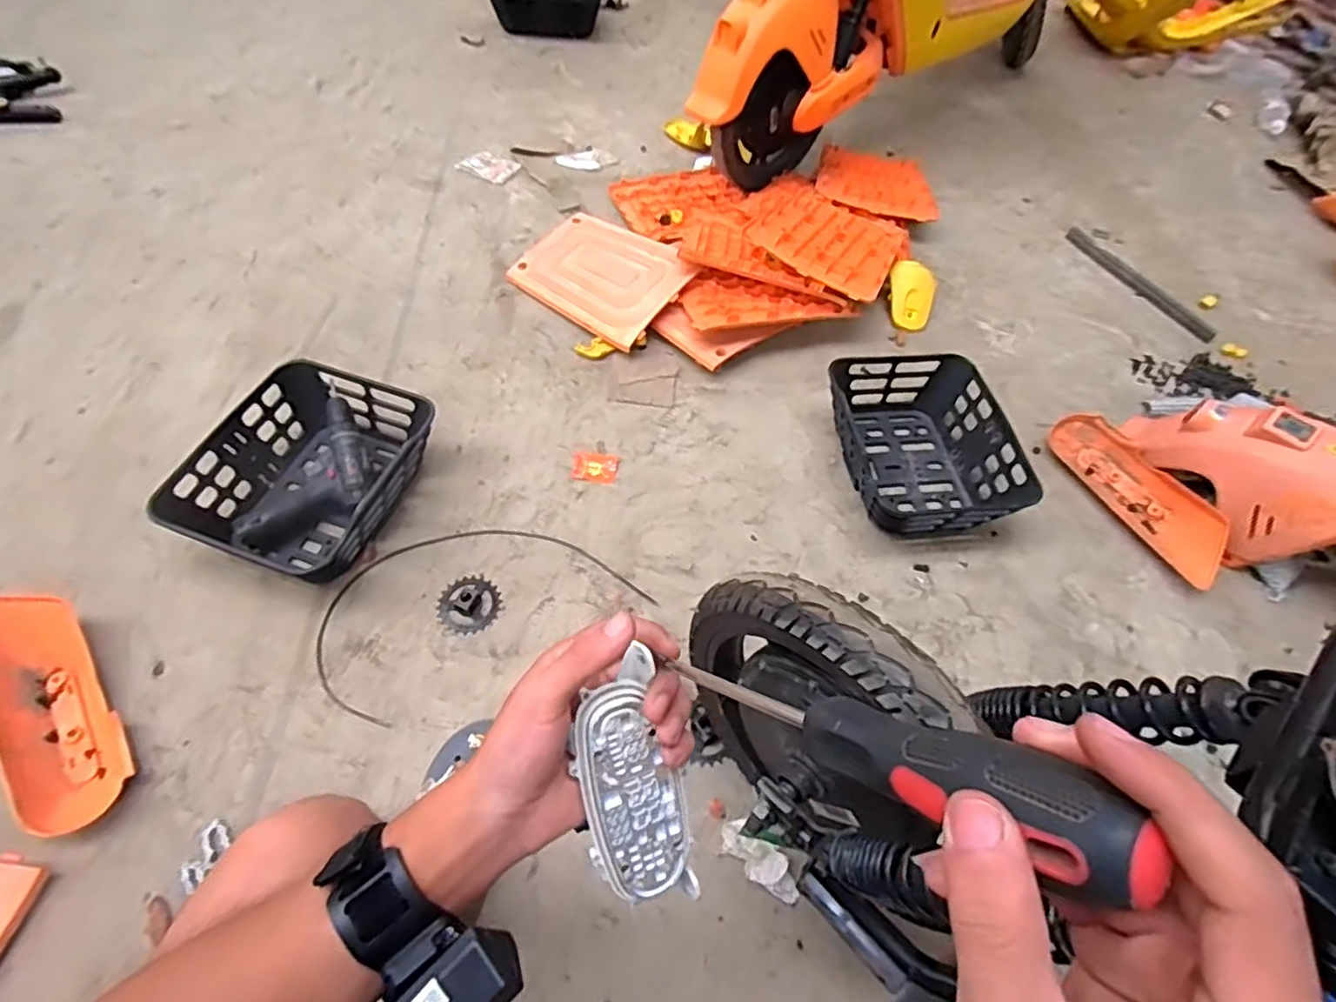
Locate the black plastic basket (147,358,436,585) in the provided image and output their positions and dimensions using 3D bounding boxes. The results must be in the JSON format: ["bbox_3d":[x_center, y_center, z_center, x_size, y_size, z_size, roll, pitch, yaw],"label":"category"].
[{"bbox_3d":[-0.510,-0.041,0.976,0.268,0.118,0.313,17,58,6],"label":"black plastic basket"}]

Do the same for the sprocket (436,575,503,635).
[{"bbox_3d":[-0.278,0.143,0.932,0.086,0.012,0.083,2,58,-4],"label":"sprocket"}]

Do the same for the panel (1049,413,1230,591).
[{"bbox_3d":[0.795,-0.019,1.121,0.098,0.066,0.340,-25,63,-19],"label":"panel"}]

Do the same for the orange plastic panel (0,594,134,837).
[{"bbox_3d":[-0.743,0.244,0.791,0.116,0.066,0.324,-32,66,-22],"label":"orange plastic panel"}]

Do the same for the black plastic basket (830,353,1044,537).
[{"bbox_3d":[0.417,-0.100,1.113,0.278,0.103,0.324,-4,58,-7],"label":"black plastic basket"}]

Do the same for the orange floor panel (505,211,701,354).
[{"bbox_3d":[-0.123,-0.444,1.293,0.314,0.021,0.244,32,69,19],"label":"orange floor panel"}]

